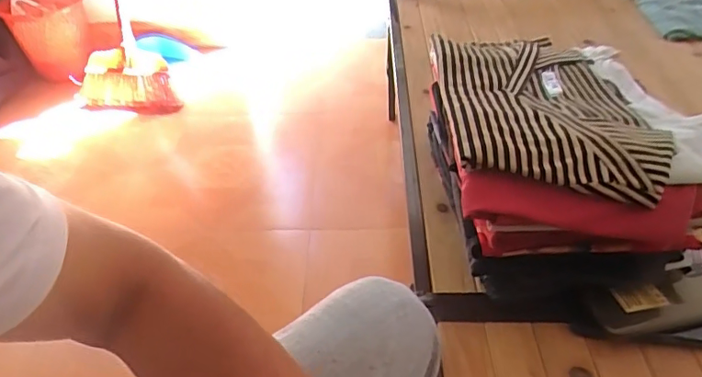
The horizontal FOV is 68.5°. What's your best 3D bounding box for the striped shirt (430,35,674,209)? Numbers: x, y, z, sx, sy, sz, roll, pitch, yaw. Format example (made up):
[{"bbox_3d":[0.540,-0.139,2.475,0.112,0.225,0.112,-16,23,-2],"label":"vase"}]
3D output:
[{"bbox_3d":[0.209,-0.104,0.583,0.201,0.034,0.333,0,43,0],"label":"striped shirt"}]

